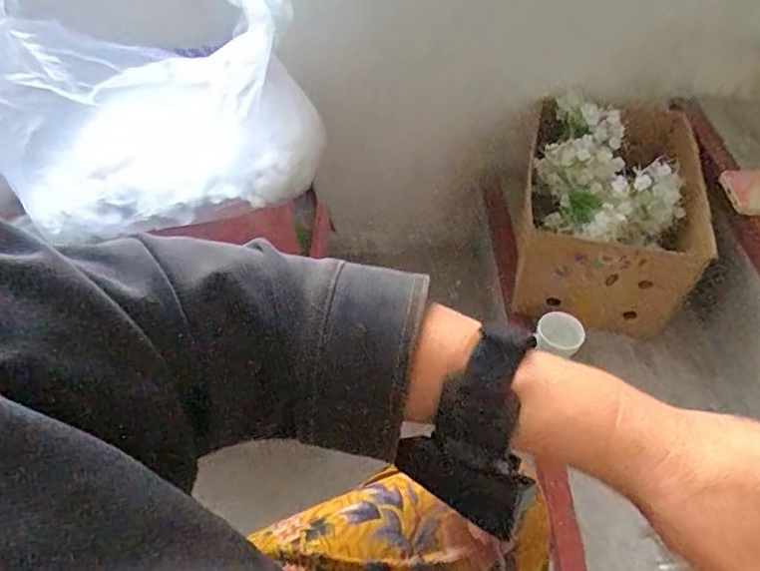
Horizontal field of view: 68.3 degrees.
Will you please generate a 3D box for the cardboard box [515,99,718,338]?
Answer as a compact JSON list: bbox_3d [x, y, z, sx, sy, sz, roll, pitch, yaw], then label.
[{"bbox_3d":[0.323,-0.121,0.804,0.217,0.194,0.307,11,49,8],"label":"cardboard box"}]

